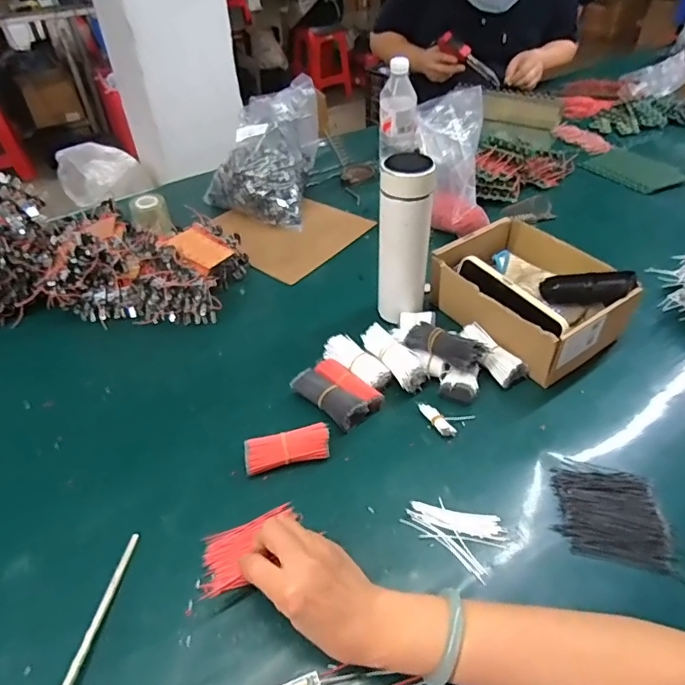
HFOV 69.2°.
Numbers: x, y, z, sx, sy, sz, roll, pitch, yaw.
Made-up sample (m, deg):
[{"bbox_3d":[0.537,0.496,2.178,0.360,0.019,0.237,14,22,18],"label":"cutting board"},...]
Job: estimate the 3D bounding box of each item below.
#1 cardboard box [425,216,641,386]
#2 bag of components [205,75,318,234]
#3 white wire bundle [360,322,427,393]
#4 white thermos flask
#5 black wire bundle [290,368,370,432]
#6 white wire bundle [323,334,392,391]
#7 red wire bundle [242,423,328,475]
[{"bbox_3d":[0.252,-0.067,0.677,0.179,0.097,0.225,-26,47,-24],"label":"cardboard box"},{"bbox_3d":[-0.156,-0.342,0.905,0.194,0.188,0.167,7,44,10],"label":"bag of components"},{"bbox_3d":[0.065,0.021,0.627,0.039,0.045,0.091,-25,47,-24],"label":"white wire bundle"},{"bbox_3d":[0.079,-0.119,0.646,0.066,0.230,0.055,6,43,8],"label":"white thermos flask"},{"bbox_3d":[-0.015,0.064,0.592,0.091,0.032,0.037,31,51,30],"label":"black wire bundle"},{"bbox_3d":[0.019,0.027,0.633,0.095,0.033,0.041,29,50,29],"label":"white wire bundle"},{"bbox_3d":[-0.059,0.117,0.538,0.091,0.035,0.028,-12,44,-11],"label":"red wire bundle"}]

